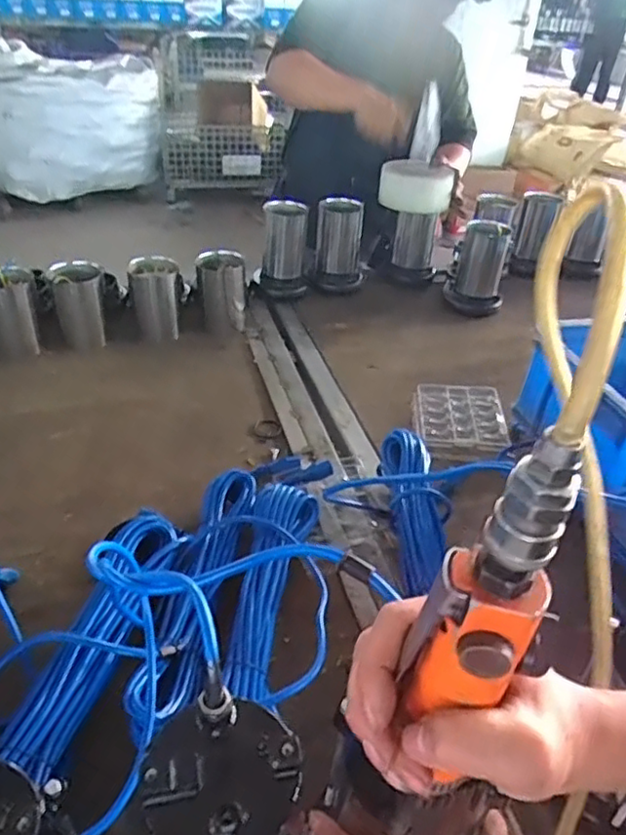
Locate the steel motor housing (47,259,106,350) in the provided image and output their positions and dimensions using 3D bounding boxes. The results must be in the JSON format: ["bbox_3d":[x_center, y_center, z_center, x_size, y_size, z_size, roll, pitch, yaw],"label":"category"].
[{"bbox_3d":[-0.414,-0.194,1.129,0.088,0.145,0.082,-9,35,-19],"label":"steel motor housing"}]

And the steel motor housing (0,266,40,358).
[{"bbox_3d":[-0.520,-0.177,1.099,0.088,0.147,0.072,-16,37,-27],"label":"steel motor housing"}]

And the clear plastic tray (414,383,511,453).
[{"bbox_3d":[0.230,-0.002,0.995,0.134,0.023,0.167,5,33,2],"label":"clear plastic tray"}]

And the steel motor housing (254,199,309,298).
[{"bbox_3d":[-0.063,-0.337,1.313,0.108,0.195,0.105,-1,33,-7],"label":"steel motor housing"}]

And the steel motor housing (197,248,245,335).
[{"bbox_3d":[-0.174,-0.240,1.206,0.092,0.137,0.086,0,33,-5],"label":"steel motor housing"}]

